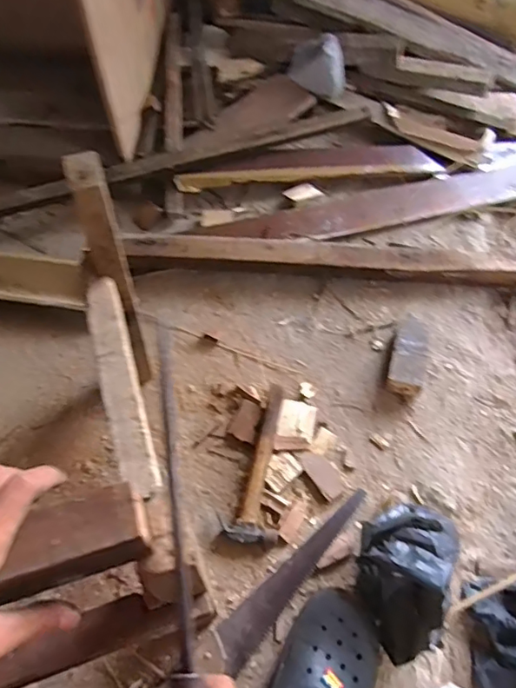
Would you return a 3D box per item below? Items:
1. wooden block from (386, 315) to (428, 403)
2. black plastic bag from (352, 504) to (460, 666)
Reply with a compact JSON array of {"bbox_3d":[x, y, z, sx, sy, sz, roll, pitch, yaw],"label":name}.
[{"bbox_3d":[0.260,0.019,0.924,0.067,0.042,0.155,16,61,9],"label":"wooden block"},{"bbox_3d":[0.183,0.297,0.703,0.114,0.136,0.201,23,63,12],"label":"black plastic bag"}]

